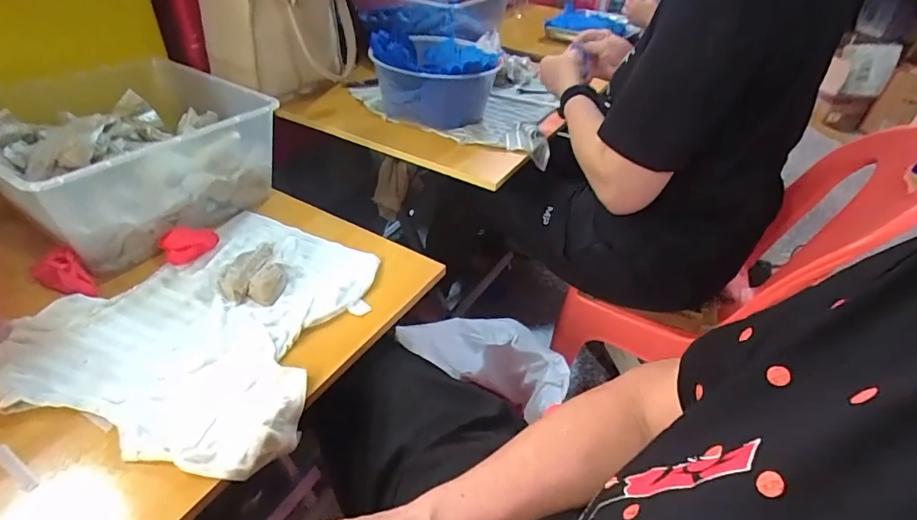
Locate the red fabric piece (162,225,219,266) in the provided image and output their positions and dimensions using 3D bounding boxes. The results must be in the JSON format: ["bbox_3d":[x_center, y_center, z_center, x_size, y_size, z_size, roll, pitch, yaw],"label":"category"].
[{"bbox_3d":[-0.321,-0.023,0.574,0.021,0.039,0.059,30,45,27],"label":"red fabric piece"}]

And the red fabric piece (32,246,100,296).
[{"bbox_3d":[-0.426,0.016,0.517,0.061,0.038,0.036,24,42,21],"label":"red fabric piece"}]

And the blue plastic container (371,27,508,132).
[{"bbox_3d":[-0.044,-0.308,0.848,0.204,0.134,0.195,7,39,2],"label":"blue plastic container"}]

